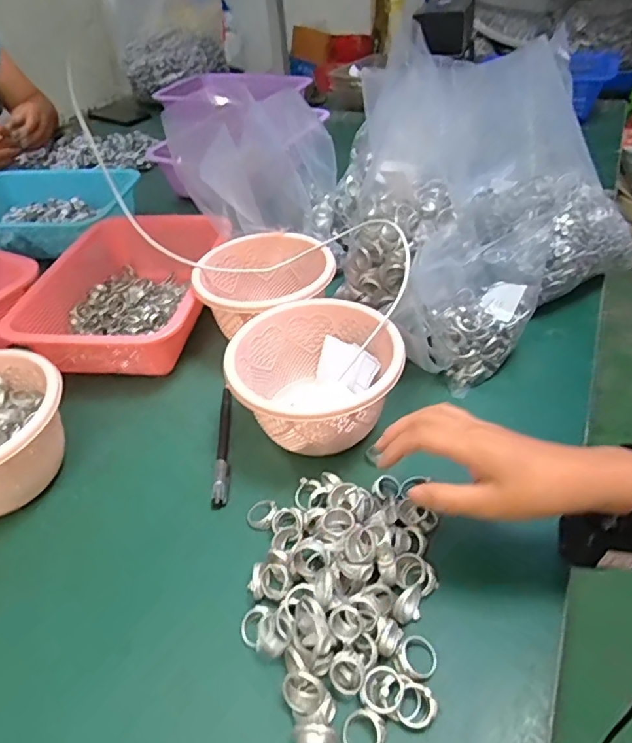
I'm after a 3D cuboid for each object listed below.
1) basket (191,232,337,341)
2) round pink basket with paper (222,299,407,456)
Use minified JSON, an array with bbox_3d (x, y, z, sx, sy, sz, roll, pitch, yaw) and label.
[{"bbox_3d":[-0.058,-0.090,0.573,0.141,0.076,0.130,-2,42,2],"label":"basket"},{"bbox_3d":[-0.001,0.012,0.466,0.137,0.090,0.134,-2,42,2],"label":"round pink basket with paper"}]

